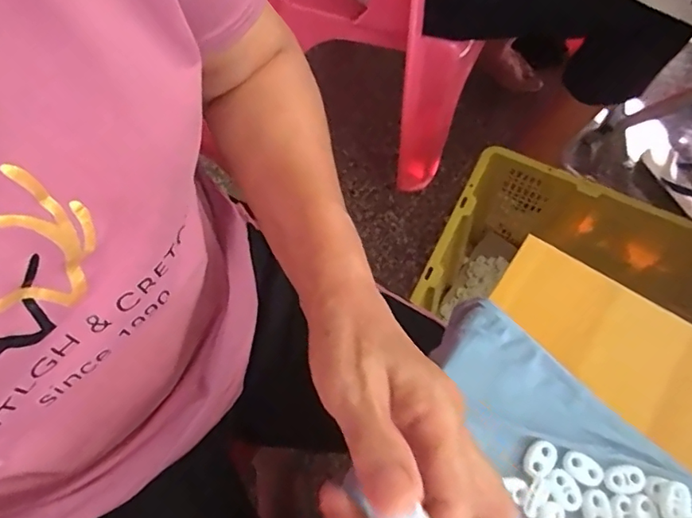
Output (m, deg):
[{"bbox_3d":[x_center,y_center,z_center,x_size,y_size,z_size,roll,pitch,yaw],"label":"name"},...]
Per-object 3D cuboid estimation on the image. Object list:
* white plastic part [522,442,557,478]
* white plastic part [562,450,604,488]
[{"bbox_3d":[0.113,0.116,0.299,0.016,0.004,0.022,38,71,17],"label":"white plastic part"},{"bbox_3d":[0.138,0.122,0.298,0.023,0.004,0.015,35,70,16],"label":"white plastic part"}]

